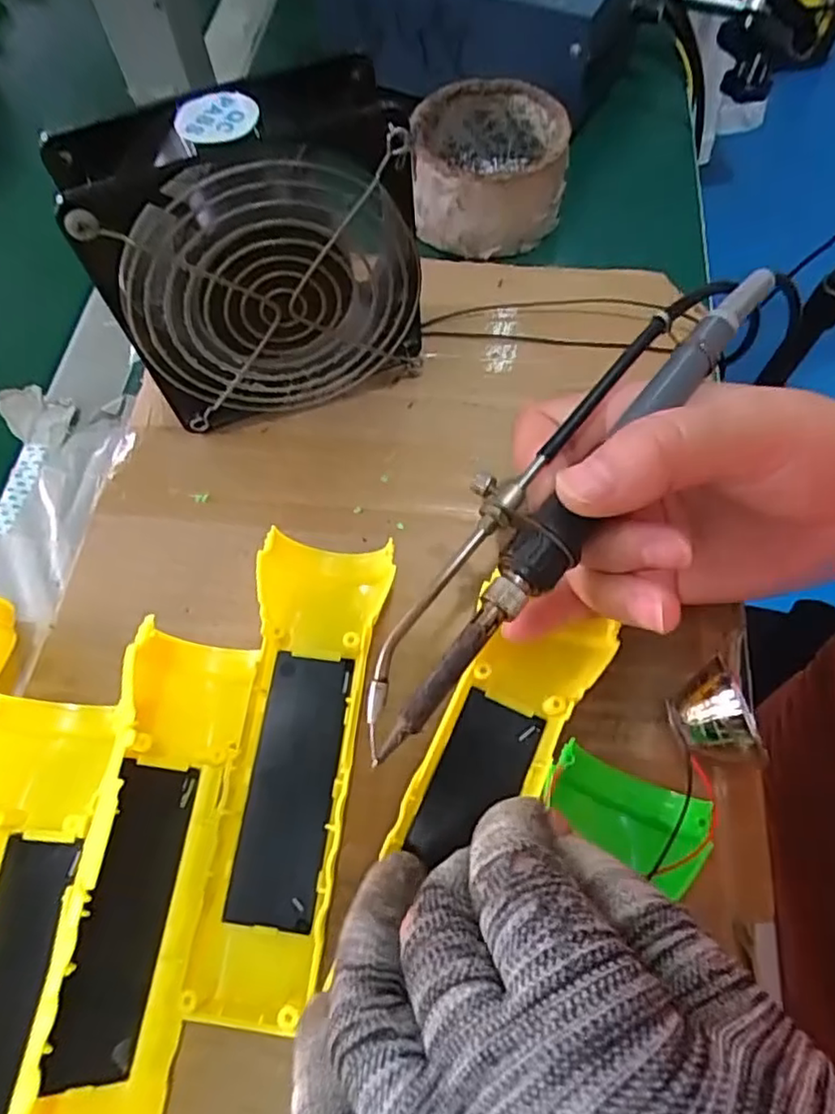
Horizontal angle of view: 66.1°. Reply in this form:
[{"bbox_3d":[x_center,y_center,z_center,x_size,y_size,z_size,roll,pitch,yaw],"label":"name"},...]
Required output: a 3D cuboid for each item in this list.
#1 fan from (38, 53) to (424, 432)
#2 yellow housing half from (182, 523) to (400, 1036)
[{"bbox_3d":[-0.062,-0.118,0.267,0.120,0.122,0.052,-18,65,-8],"label":"fan"},{"bbox_3d":[-0.045,0.070,0.232,0.048,0.028,0.162,9,66,4],"label":"yellow housing half"}]

